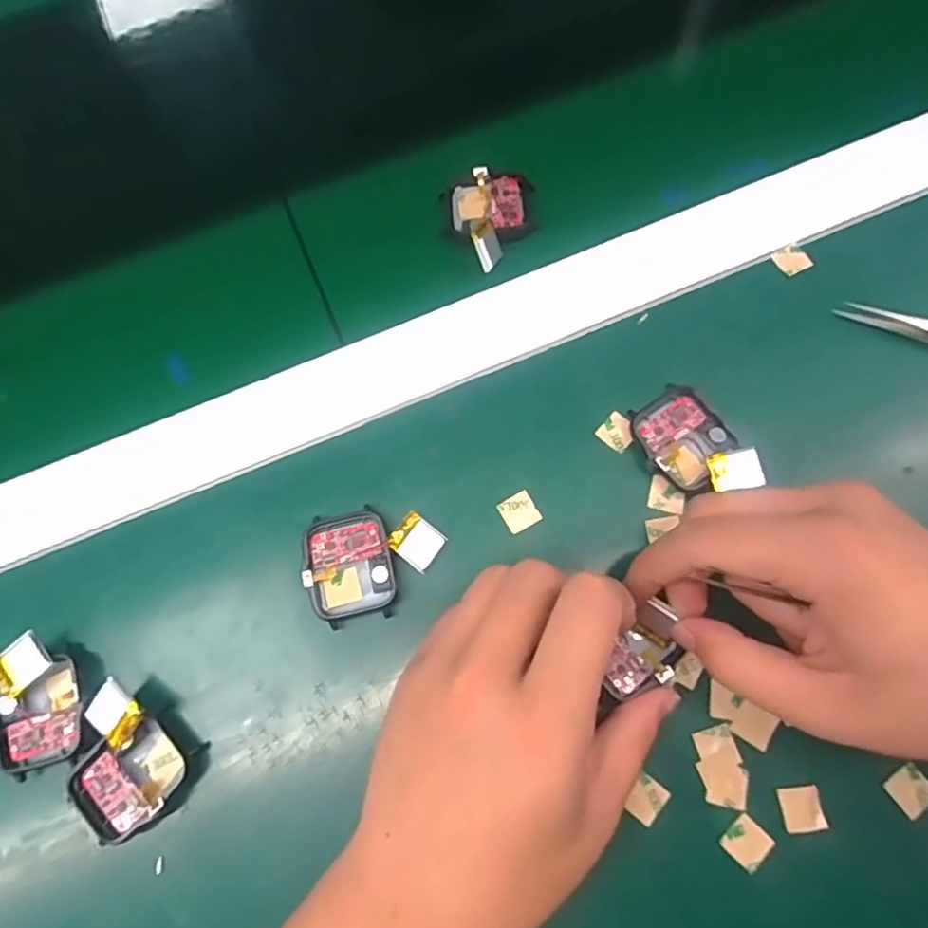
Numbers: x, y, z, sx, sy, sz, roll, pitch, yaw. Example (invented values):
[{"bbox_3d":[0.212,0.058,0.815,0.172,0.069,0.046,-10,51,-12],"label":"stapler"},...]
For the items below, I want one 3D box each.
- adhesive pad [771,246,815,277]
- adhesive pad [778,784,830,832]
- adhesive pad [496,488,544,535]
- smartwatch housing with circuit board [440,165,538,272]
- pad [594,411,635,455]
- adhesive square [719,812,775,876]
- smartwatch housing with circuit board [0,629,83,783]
[{"bbox_3d":[0.162,-0.100,0.315,0.015,0.004,0.015,-24,73,-3],"label":"adhesive pad"},{"bbox_3d":[0.131,0.134,0.247,0.015,0.004,0.015,-8,73,1],"label":"adhesive pad"},{"bbox_3d":[0.025,0.021,0.284,0.016,0.004,0.016,-30,74,-5],"label":"adhesive pad"},{"bbox_3d":[0.017,-0.129,0.325,0.047,0.022,0.053,-30,74,-5],"label":"smartwatch housing with circuit board"},{"bbox_3d":[0.070,-0.015,0.292,0.016,0.004,0.015,43,81,14],"label":"pad"},{"bbox_3d":[0.109,0.146,0.246,0.016,0.004,0.015,41,80,14],"label":"adhesive square"},{"bbox_3d":[-0.176,0.098,0.262,0.038,0.013,0.051,-17,73,-1],"label":"smartwatch housing with circuit board"}]

